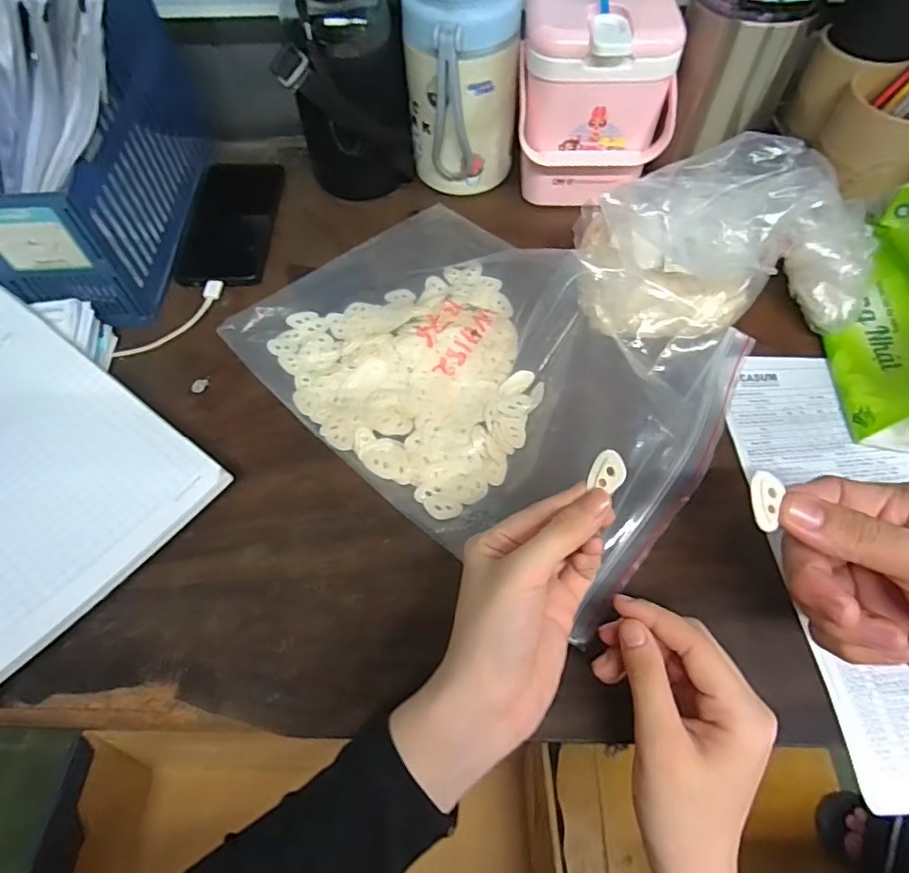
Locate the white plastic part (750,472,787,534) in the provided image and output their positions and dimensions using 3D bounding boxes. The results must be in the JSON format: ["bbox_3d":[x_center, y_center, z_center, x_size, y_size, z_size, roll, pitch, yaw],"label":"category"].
[{"bbox_3d":[0.137,0.029,0.245,0.014,0.004,0.026,-6,94,-4],"label":"white plastic part"}]

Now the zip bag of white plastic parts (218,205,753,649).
[{"bbox_3d":[0.022,-0.060,0.416,0.235,0.068,0.352,-39,67,-21],"label":"zip bag of white plastic parts"}]

